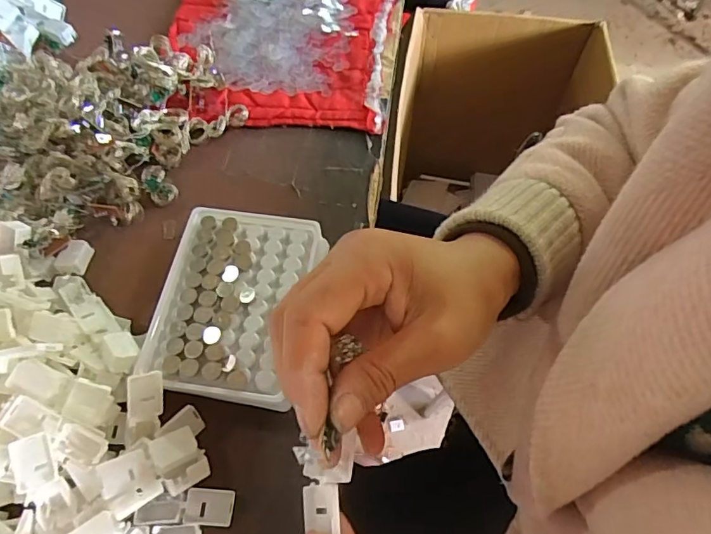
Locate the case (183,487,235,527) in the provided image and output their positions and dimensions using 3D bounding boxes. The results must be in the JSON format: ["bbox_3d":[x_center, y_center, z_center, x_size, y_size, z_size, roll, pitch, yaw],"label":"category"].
[{"bbox_3d":[-0.086,0.142,0.297,0.026,0.007,0.020,4,62,0],"label":"case"}]

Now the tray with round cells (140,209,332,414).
[{"bbox_3d":[-0.081,0.025,0.346,0.100,0.036,0.131,10,62,3],"label":"tray with round cells"}]

